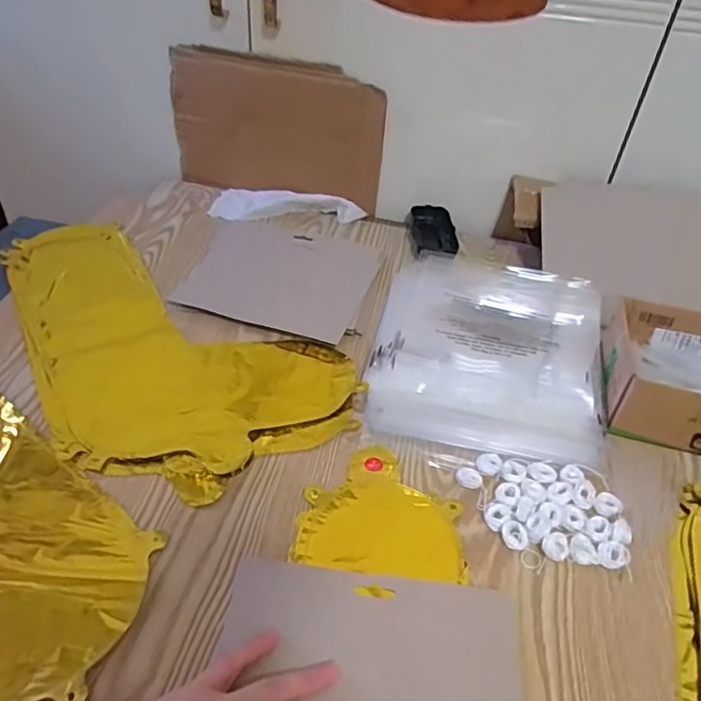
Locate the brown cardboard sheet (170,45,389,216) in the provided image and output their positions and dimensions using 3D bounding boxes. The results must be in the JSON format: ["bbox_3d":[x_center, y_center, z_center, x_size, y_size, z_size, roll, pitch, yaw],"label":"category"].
[{"bbox_3d":[-0.094,-0.281,0.739,0.272,0.167,0.020,14,42,9],"label":"brown cardboard sheet"}]

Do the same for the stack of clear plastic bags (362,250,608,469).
[{"bbox_3d":[0.142,-0.015,0.591,0.217,0.020,0.280,12,42,8],"label":"stack of clear plastic bags"}]

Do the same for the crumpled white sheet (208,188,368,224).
[{"bbox_3d":[-0.083,-0.188,0.758,0.195,0.026,0.053,7,41,2],"label":"crumpled white sheet"}]

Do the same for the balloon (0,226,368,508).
[{"bbox_3d":[-0.207,-0.023,0.579,0.236,0.010,0.432,-30,52,-33],"label":"balloon"}]

